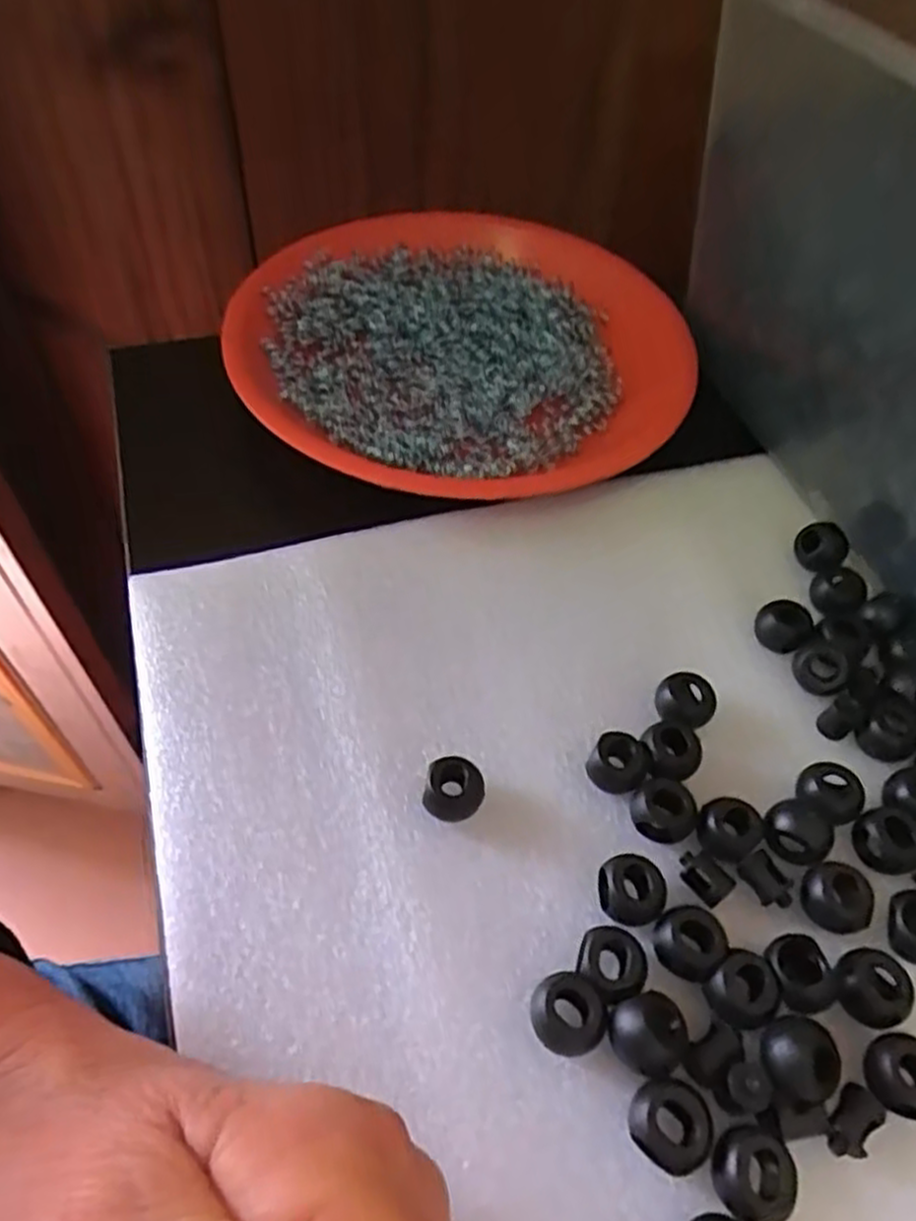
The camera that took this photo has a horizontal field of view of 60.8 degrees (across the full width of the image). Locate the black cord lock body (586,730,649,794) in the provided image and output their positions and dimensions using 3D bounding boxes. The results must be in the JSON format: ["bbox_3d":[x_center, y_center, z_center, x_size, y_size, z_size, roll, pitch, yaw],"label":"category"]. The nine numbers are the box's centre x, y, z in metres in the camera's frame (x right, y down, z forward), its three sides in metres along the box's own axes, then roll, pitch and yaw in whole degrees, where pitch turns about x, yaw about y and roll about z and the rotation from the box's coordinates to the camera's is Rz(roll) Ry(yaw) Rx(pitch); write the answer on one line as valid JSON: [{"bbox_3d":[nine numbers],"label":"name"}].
[{"bbox_3d":[0.047,0.044,0.227,0.016,0.012,0.016,1,54,-1],"label":"black cord lock body"}]

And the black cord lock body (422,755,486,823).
[{"bbox_3d":[-0.001,0.050,0.219,0.016,0.013,0.016,7,54,3],"label":"black cord lock body"}]

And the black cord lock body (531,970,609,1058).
[{"bbox_3d":[0.026,0.097,0.187,0.016,0.013,0.018,-12,55,-10],"label":"black cord lock body"}]

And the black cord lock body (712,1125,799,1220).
[{"bbox_3d":[0.063,0.121,0.168,0.016,0.011,0.017,1,54,-1],"label":"black cord lock body"}]

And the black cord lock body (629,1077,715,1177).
[{"bbox_3d":[0.047,0.114,0.174,0.018,0.014,0.015,36,61,22],"label":"black cord lock body"}]

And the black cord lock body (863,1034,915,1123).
[{"bbox_3d":[0.104,0.108,0.181,0.016,0.011,0.015,1,54,-1],"label":"black cord lock body"}]

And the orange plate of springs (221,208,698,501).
[{"bbox_3d":[0.004,-0.115,0.333,0.172,0.025,0.192,36,61,22],"label":"orange plate of springs"}]

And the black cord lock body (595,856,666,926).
[{"bbox_3d":[0.045,0.074,0.205,0.016,0.012,0.017,1,54,-1],"label":"black cord lock body"}]

